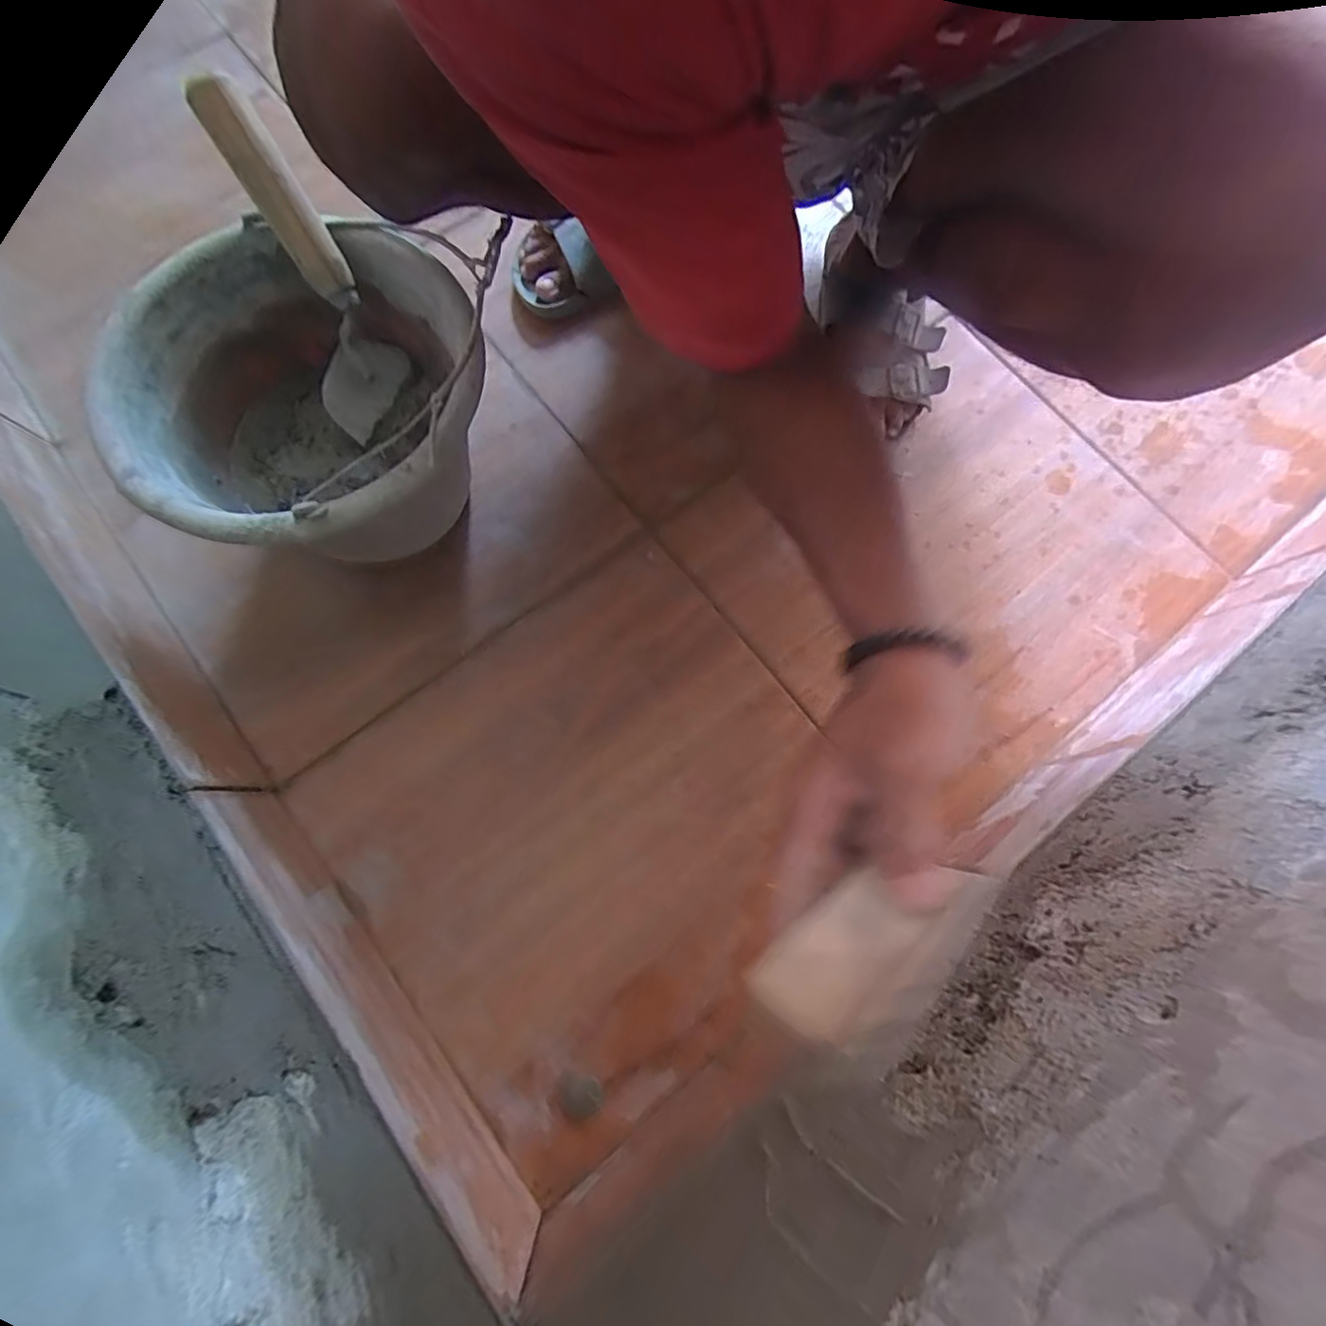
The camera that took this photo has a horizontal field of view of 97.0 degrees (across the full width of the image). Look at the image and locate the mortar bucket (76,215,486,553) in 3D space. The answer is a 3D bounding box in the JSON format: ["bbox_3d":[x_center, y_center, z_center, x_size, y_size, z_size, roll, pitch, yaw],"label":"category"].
[{"bbox_3d":[-0.254,-0.186,0.459,0.243,0.149,0.245,0,76,-1],"label":"mortar bucket"}]

